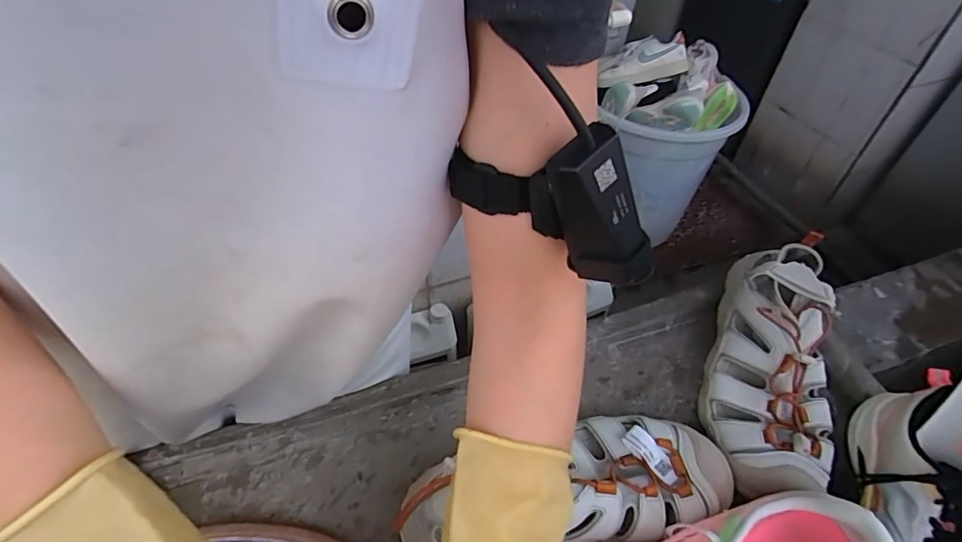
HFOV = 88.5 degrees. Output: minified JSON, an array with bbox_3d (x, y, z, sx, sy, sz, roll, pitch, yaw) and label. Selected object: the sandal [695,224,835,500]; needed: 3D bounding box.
[{"bbox_3d":[0.298,0.094,0.507,0.108,0.091,0.267,14,65,11],"label":"sandal"}]

